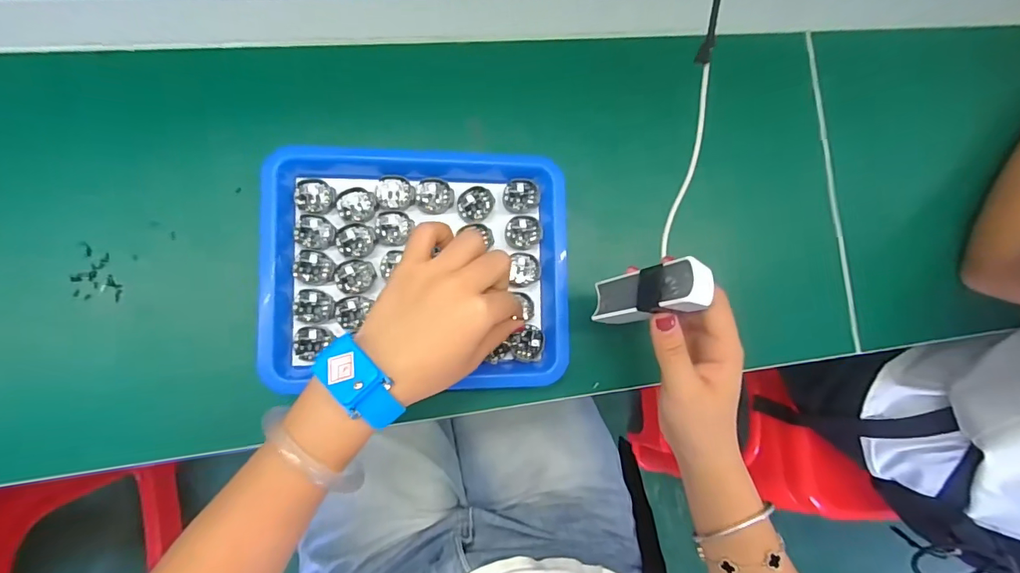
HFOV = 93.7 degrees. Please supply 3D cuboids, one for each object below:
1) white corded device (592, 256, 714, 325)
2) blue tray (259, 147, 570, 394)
[{"bbox_3d":[0.089,0.005,0.300,0.023,0.081,0.031,13,74,-26],"label":"white corded device"},{"bbox_3d":[-0.066,-0.017,0.356,0.216,0.025,0.181,0,87,-7],"label":"blue tray"}]

